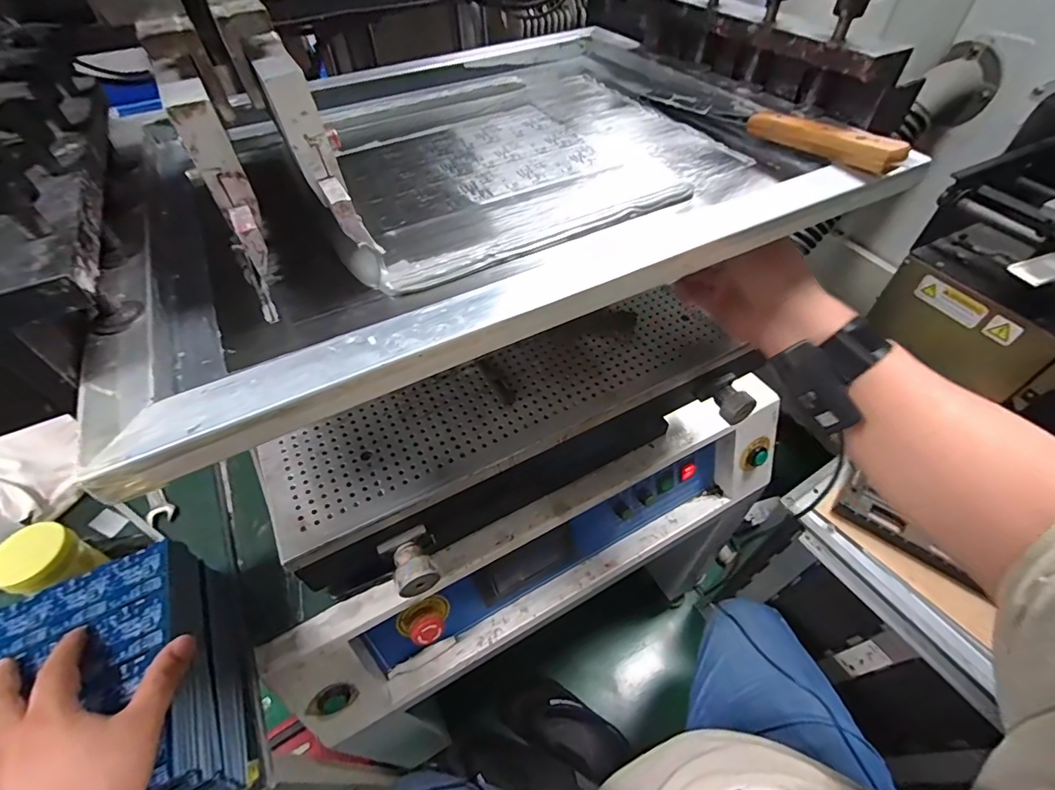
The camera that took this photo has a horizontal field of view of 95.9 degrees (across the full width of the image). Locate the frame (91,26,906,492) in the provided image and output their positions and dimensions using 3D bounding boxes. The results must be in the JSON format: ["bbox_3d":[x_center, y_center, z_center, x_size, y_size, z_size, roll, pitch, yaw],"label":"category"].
[{"bbox_3d":[-0.045,-0.182,0.368,0.486,0.027,0.397,-24,54,-17],"label":"frame"}]

